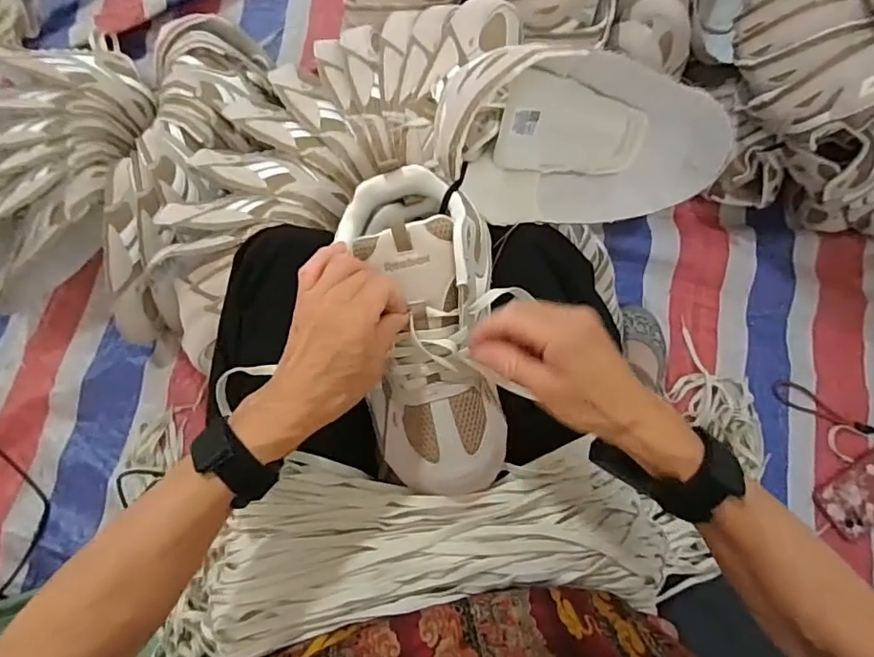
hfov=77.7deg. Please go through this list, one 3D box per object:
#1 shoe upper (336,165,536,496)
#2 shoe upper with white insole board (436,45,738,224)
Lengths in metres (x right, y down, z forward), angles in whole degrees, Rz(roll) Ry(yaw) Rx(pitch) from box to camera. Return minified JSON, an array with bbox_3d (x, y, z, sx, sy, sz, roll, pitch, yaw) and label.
[{"bbox_3d":[-0.002,-0.002,0.417,0.115,0.071,0.246,-7,87,-4],"label":"shoe upper"},{"bbox_3d":[0.127,-0.160,0.470,0.258,0.143,0.087,6,37,-1],"label":"shoe upper with white insole board"}]

